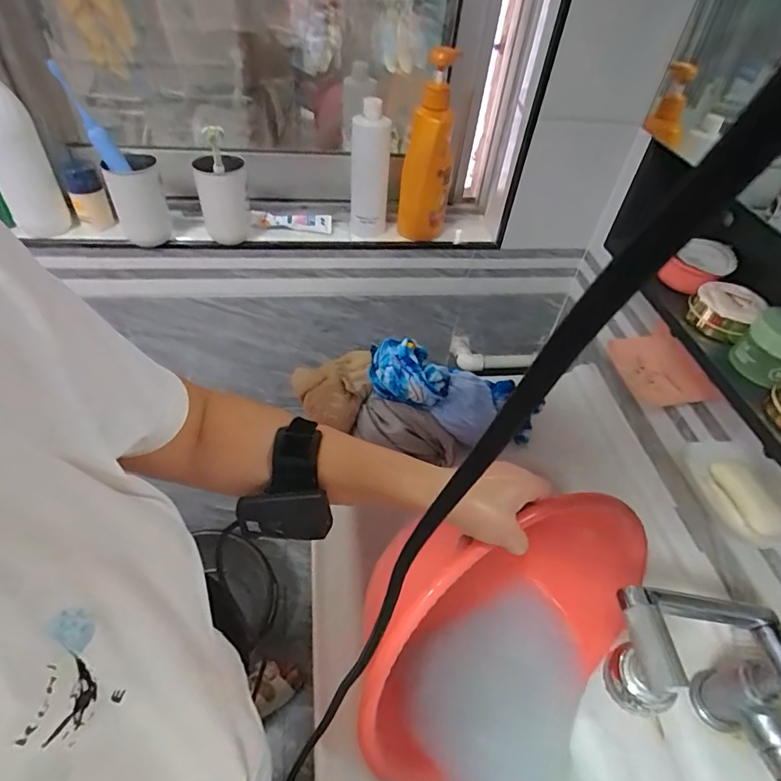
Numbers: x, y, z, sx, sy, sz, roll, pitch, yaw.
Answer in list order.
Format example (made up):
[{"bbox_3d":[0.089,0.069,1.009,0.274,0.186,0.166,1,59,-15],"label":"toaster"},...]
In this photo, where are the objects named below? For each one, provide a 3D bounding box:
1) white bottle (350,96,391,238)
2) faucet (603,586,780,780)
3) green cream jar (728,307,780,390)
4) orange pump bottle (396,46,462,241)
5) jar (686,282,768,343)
[{"bbox_3d":[-0.035,-0.363,0.798,0.061,0.197,0.072,2,47,-5],"label":"white bottle"},{"bbox_3d":[0.284,0.257,0.424,0.302,0.124,0.107,36,40,-27],"label":"faucet"},{"bbox_3d":[0.373,-0.040,0.464,0.053,0.056,0.061,-30,57,-30],"label":"green cream jar"},{"bbox_3d":[0.062,-0.386,0.781,0.079,0.264,0.081,6,47,-1],"label":"orange pump bottle"},{"bbox_3d":[0.360,-0.088,0.524,0.063,0.037,0.069,36,53,25],"label":"jar"}]

